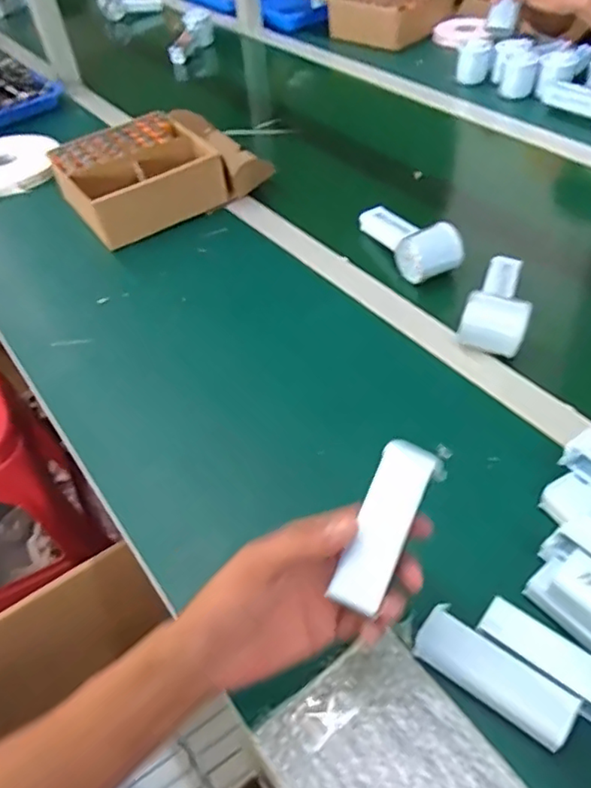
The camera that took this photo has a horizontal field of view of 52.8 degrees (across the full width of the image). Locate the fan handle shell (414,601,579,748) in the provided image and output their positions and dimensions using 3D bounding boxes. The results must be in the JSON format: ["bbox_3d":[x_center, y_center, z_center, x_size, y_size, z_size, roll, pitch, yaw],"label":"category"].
[{"bbox_3d":[0.129,0.186,0.392,0.101,0.024,0.036,29,57,28],"label":"fan handle shell"}]

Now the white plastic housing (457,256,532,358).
[{"bbox_3d":[0.222,-0.098,0.630,0.061,0.068,0.150,17,53,21],"label":"white plastic housing"}]

